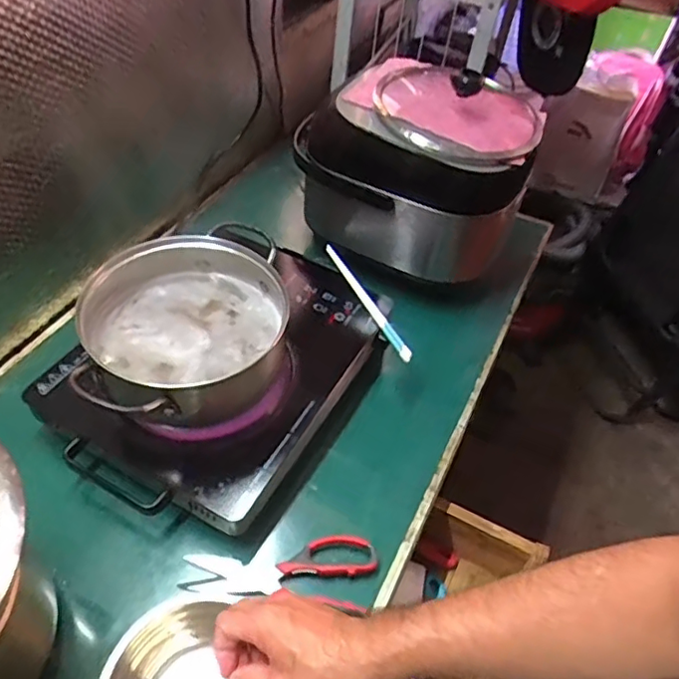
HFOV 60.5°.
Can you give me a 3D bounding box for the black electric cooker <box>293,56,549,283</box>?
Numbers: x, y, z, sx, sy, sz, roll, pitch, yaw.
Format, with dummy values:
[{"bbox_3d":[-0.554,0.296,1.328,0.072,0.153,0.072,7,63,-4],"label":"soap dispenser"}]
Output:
[{"bbox_3d":[0.117,-0.269,0.898,0.321,0.216,0.243,25,50,15],"label":"black electric cooker"}]

